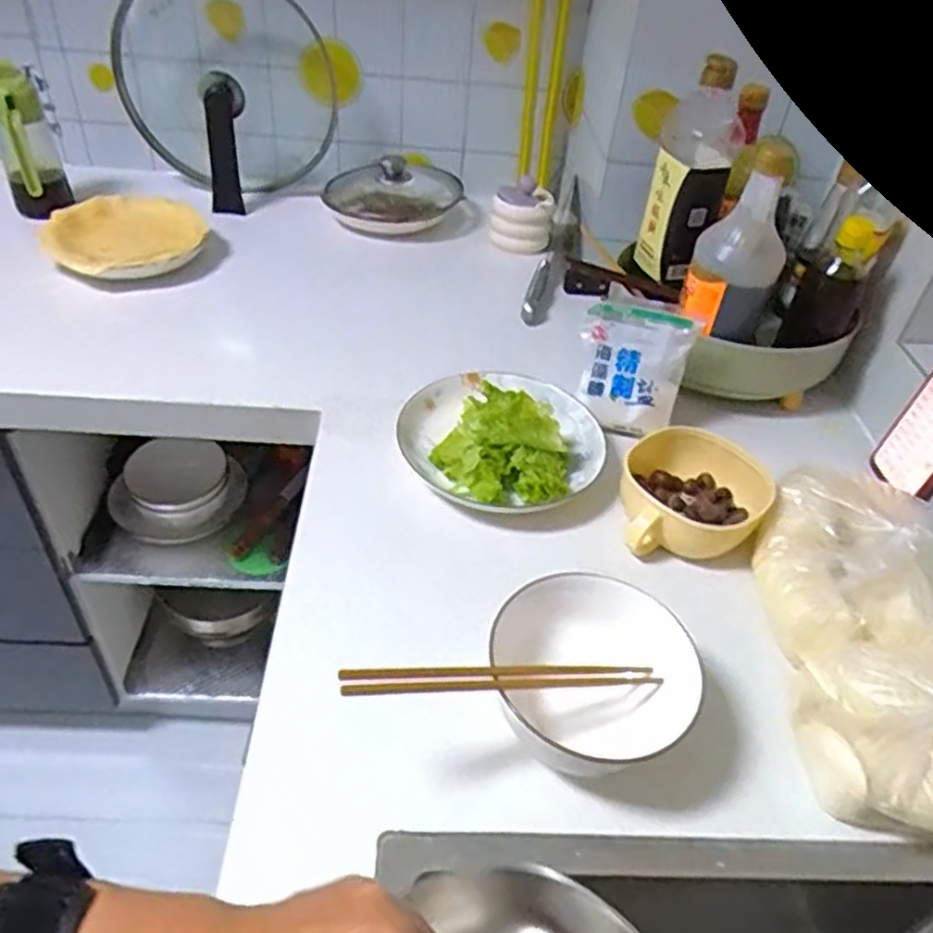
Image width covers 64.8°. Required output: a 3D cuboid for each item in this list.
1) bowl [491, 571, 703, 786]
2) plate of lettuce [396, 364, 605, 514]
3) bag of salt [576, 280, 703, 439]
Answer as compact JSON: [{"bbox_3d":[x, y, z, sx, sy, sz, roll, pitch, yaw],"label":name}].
[{"bbox_3d":[0.093,0.141,0.530,0.132,0.060,0.122,4,42,-3],"label":"bowl"},{"bbox_3d":[0.035,-0.042,0.712,0.186,0.075,0.166,24,44,18],"label":"plate of lettuce"},{"bbox_3d":[0.169,-0.105,0.755,0.107,0.117,0.073,17,43,11],"label":"bag of salt"}]

